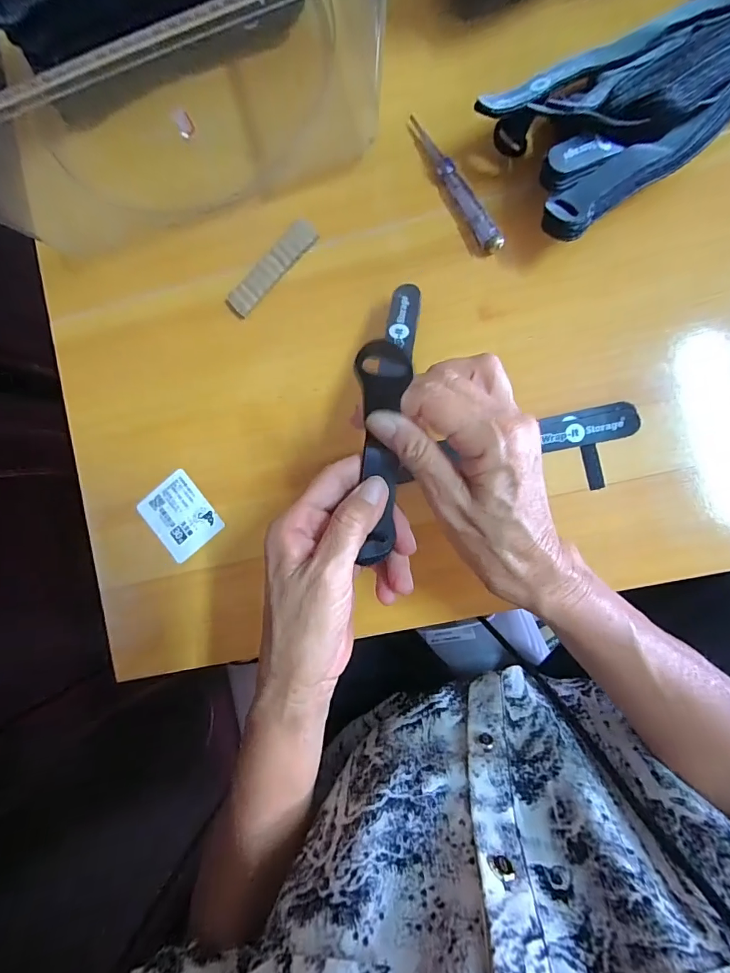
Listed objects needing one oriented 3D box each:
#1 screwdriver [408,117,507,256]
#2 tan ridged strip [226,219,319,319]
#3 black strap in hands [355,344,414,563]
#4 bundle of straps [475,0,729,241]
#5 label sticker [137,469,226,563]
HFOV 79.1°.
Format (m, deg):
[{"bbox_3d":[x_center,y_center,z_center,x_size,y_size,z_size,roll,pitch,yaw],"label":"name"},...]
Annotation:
[{"bbox_3d":[0.066,-0.223,0.324,0.013,0.010,0.120,-29,87,6],"label":"screwdriver"},{"bbox_3d":[-0.072,-0.169,0.343,0.087,0.005,0.023,-44,86,5],"label":"tan ridged strip"},{"bbox_3d":[0.009,-0.017,0.229,0.028,0.033,0.110,1,108,6],"label":"black strap in hands"},{"bbox_3d":[0.217,-0.278,0.288,0.275,0.049,0.102,-34,87,6],"label":"bundle of straps"},{"bbox_3d":[-0.147,0.024,0.352,0.049,0.004,0.061,-39,86,5],"label":"label sticker"}]

